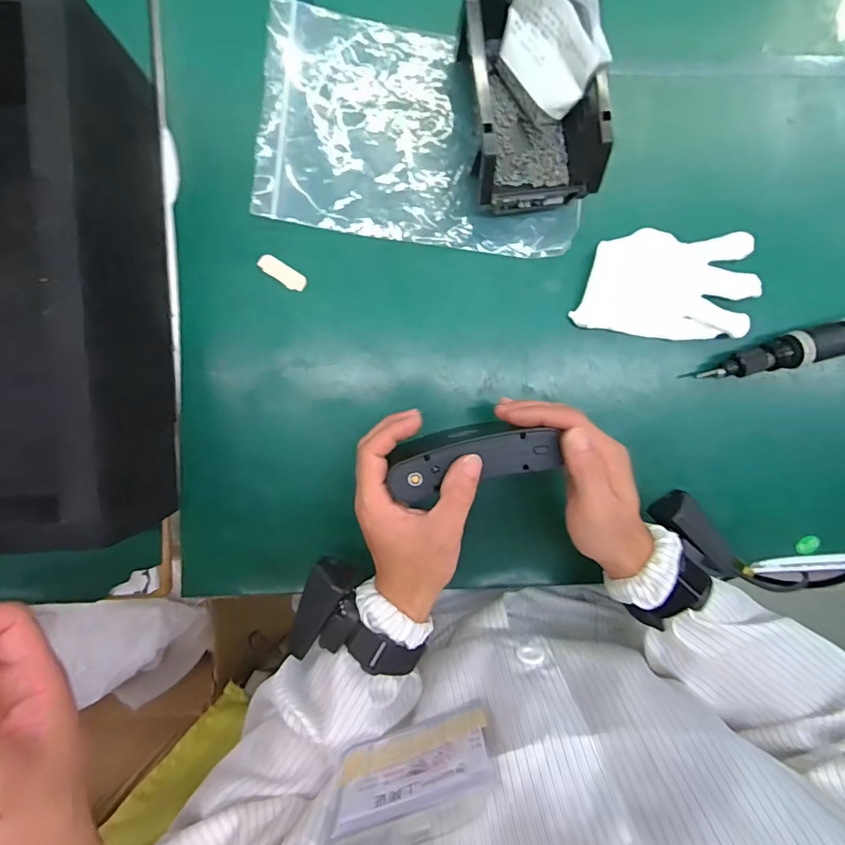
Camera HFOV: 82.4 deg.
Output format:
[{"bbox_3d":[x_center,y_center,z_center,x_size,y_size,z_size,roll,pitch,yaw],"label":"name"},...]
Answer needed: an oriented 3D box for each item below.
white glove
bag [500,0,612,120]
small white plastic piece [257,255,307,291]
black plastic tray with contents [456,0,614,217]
[{"bbox_3d":[0.221,-0.123,0.438,0.160,0.026,0.090,0,97,-6],"label":"white glove"},{"bbox_3d":[0.097,-0.294,0.365,0.030,0.082,0.091,-37,95,-23],"label":"bag"},{"bbox_3d":[-0.122,-0.130,0.419,0.043,0.004,0.016,32,91,-5],"label":"small white plastic piece"},{"bbox_3d":[0.085,-0.264,0.390,0.098,0.069,0.163,-9,95,-3],"label":"black plastic tray with contents"}]

